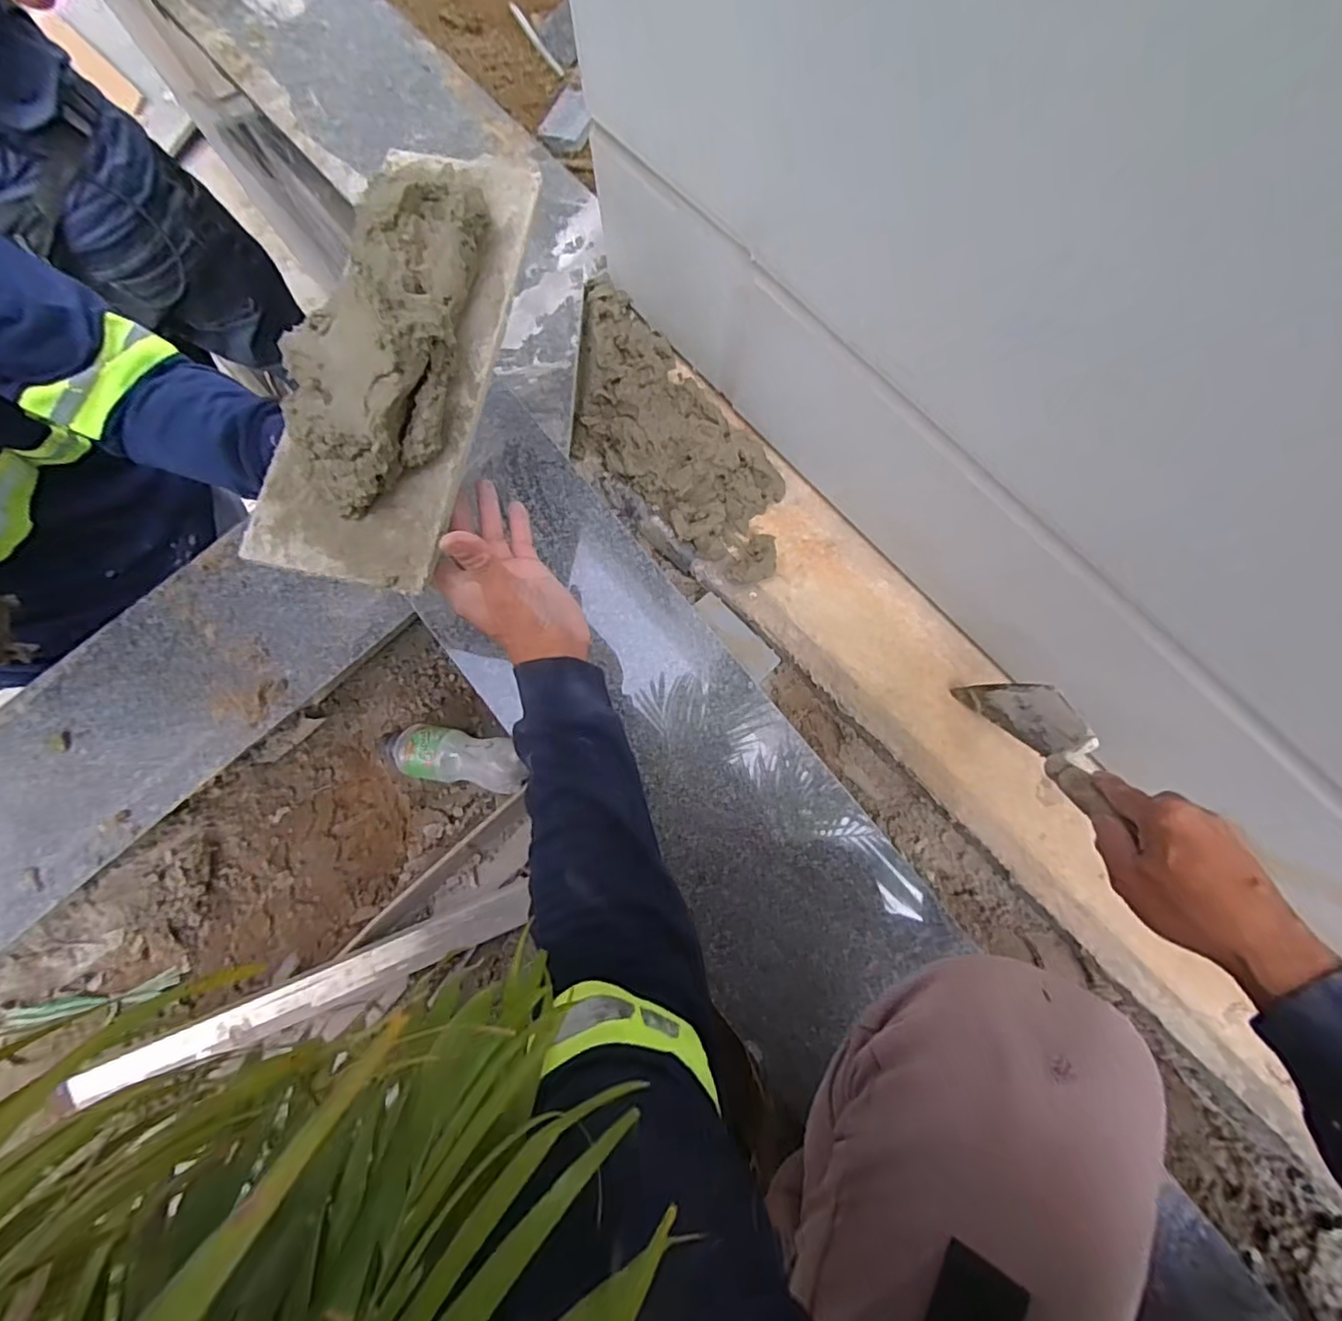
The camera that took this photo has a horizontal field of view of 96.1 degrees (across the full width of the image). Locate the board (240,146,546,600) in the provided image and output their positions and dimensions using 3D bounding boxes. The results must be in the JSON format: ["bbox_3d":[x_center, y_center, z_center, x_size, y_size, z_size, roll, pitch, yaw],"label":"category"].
[{"bbox_3d":[-0.187,-0.220,0.407,0.125,0.080,0.332,16,84,3],"label":"board"}]

